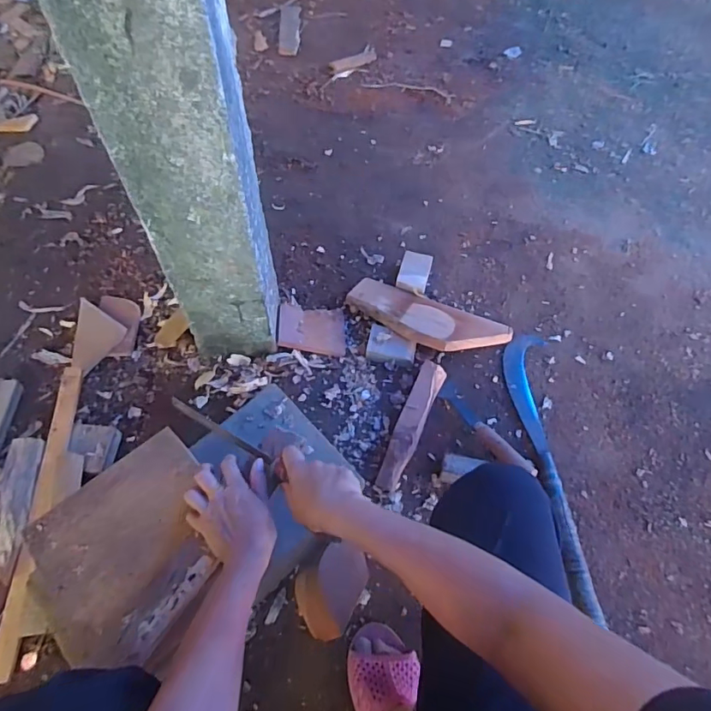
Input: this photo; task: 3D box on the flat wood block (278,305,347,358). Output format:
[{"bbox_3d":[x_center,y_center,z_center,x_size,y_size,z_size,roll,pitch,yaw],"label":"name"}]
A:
[{"bbox_3d":[-0.089,-0.059,1.028,0.141,0.018,0.114,10,60,-20],"label":"flat wood block"}]

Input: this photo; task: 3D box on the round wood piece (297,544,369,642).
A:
[{"bbox_3d":[-0.043,0.360,0.765,0.099,0.079,0.124,25,61,13],"label":"round wood piece"}]

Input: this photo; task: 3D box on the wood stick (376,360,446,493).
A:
[{"bbox_3d":[0.104,0.129,0.939,0.051,0.045,0.264,23,61,12],"label":"wood stick"}]

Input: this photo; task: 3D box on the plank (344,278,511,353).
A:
[{"bbox_3d":[0.152,-0.079,1.050,0.342,0.033,0.143,20,43,9],"label":"plank"}]

